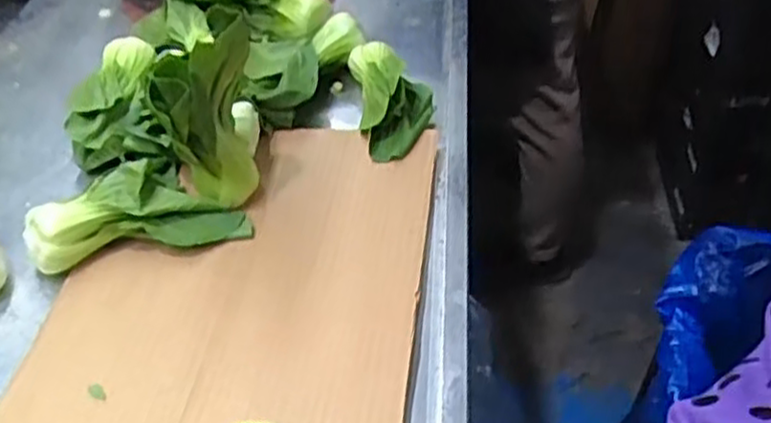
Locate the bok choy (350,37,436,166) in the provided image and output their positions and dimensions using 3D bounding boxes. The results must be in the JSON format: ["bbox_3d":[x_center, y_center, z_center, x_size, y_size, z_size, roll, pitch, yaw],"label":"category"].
[{"bbox_3d":[0.009,-0.111,0.736,0.073,0.045,0.145,-9,46,-4],"label":"bok choy"}]

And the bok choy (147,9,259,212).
[{"bbox_3d":[-0.138,-0.073,0.622,0.085,0.159,0.047,-33,53,-25],"label":"bok choy"}]

